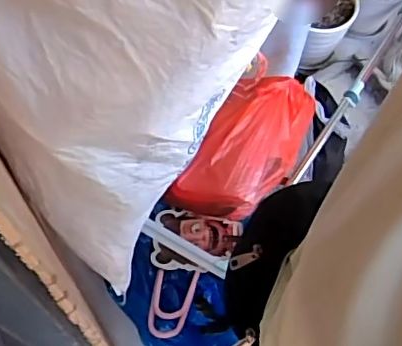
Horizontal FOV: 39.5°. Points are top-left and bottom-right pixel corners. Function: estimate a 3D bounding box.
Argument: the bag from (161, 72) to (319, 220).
[{"bbox_3d":[0.111,-0.063,1.239,0.198,0.115,0.384,33,68,12],"label":"bag"}]

